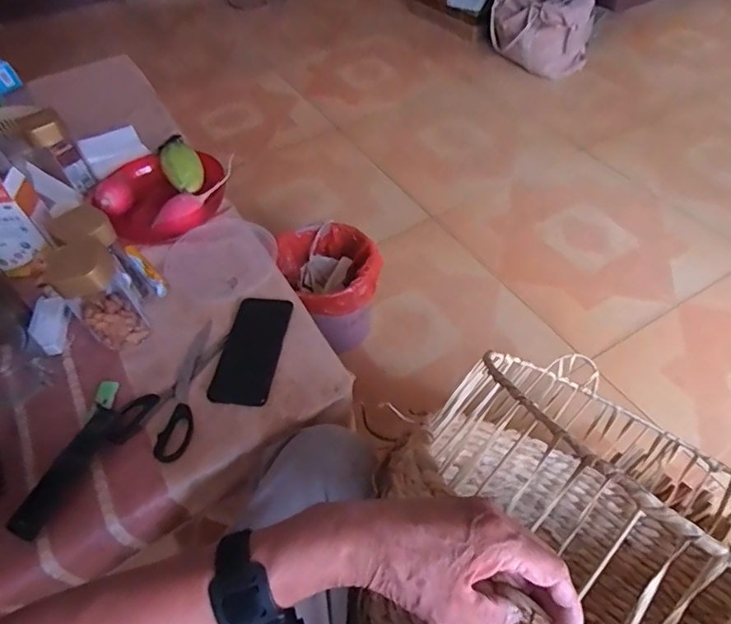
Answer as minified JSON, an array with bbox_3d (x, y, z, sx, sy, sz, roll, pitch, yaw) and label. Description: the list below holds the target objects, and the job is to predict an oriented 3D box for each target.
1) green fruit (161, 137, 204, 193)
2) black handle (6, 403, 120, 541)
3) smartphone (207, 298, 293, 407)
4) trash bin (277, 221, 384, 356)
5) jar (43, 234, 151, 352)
[{"bbox_3d":[-0.322,-0.255,0.864,0.062,0.045,0.128,-23,54,-13],"label":"green fruit"},{"bbox_3d":[-0.331,0.175,0.550,0.036,0.011,0.148,17,55,17],"label":"black handle"},{"bbox_3d":[-0.151,0.047,0.657,0.081,0.010,0.162,5,53,8],"label":"smartphone"},{"bbox_3d":[-0.071,-0.050,1.137,0.187,0.229,0.223,-26,55,-15],"label":"trash bin"},{"bbox_3d":[-0.340,-0.019,0.635,0.071,0.163,0.067,-2,52,3],"label":"jar"}]

